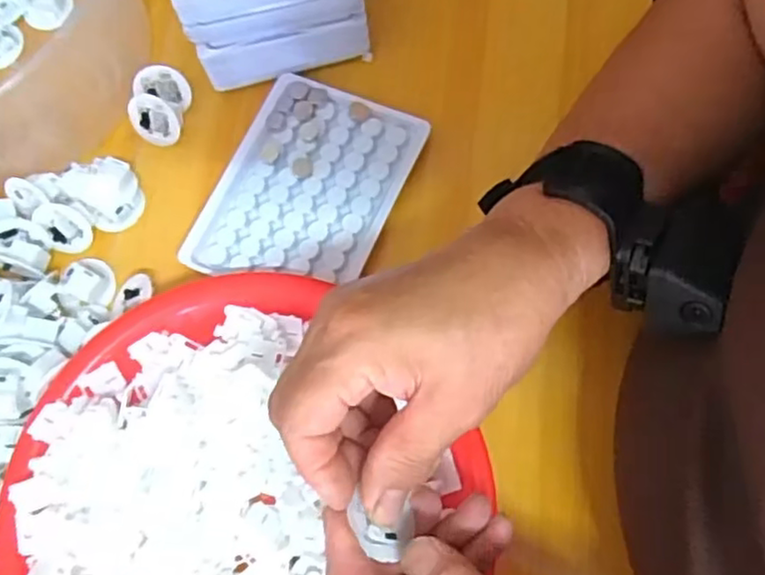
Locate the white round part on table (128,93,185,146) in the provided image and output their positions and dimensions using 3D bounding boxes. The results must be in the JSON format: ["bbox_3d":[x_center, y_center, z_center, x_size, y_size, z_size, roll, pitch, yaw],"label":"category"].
[{"bbox_3d":[-0.136,-0.101,0.404,0.032,0.011,0.028,19,117,-4],"label":"white round part on table"}]

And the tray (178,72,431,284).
[{"bbox_3d":[-0.043,-0.055,0.379,0.097,0.012,0.125,23,76,12],"label":"tray"}]

